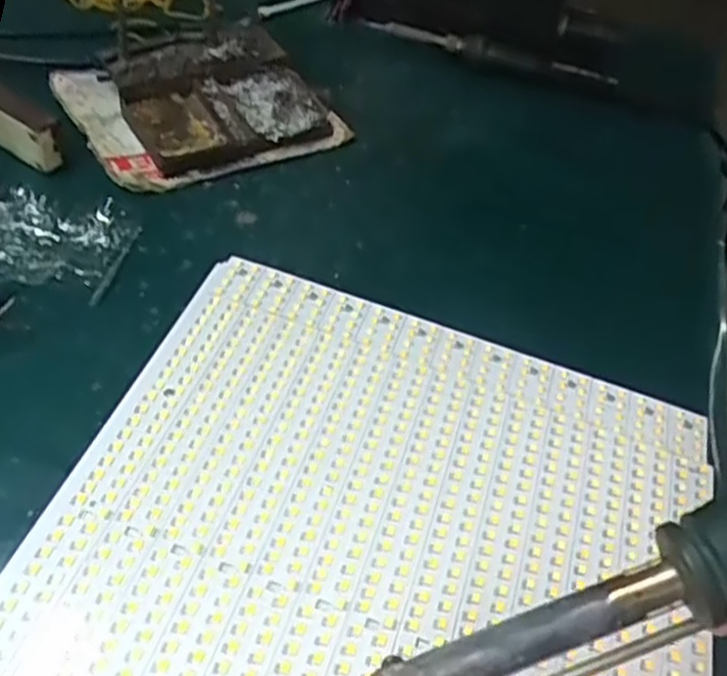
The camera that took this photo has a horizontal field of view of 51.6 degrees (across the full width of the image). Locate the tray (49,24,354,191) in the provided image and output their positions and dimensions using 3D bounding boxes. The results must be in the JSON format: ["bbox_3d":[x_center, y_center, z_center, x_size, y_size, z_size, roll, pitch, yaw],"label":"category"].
[{"bbox_3d":[-0.097,-0.147,0.456,0.150,0.028,0.118,-18,57,-21],"label":"tray"}]

